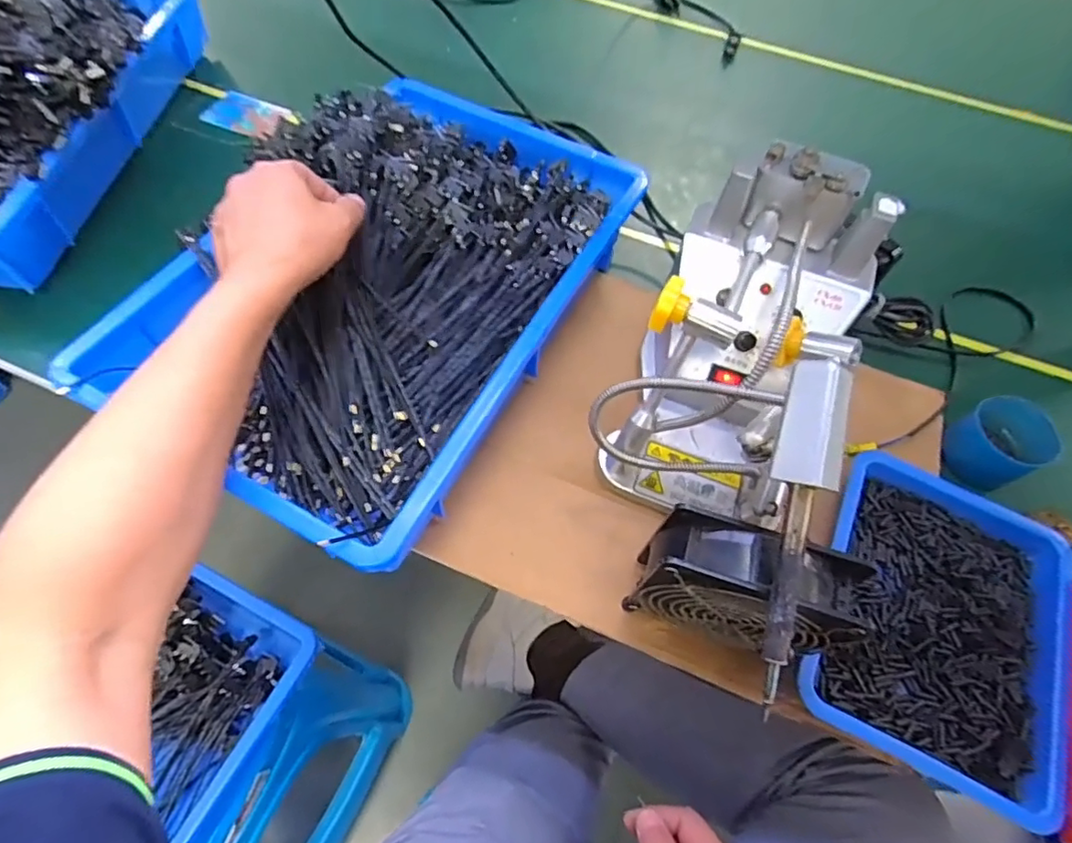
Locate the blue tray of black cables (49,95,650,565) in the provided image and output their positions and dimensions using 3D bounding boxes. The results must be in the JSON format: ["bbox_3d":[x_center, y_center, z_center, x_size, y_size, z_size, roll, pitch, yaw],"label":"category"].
[{"bbox_3d":[-0.124,-0.129,0.492,0.303,0.103,0.429,27,62,11],"label":"blue tray of black cables"}]

